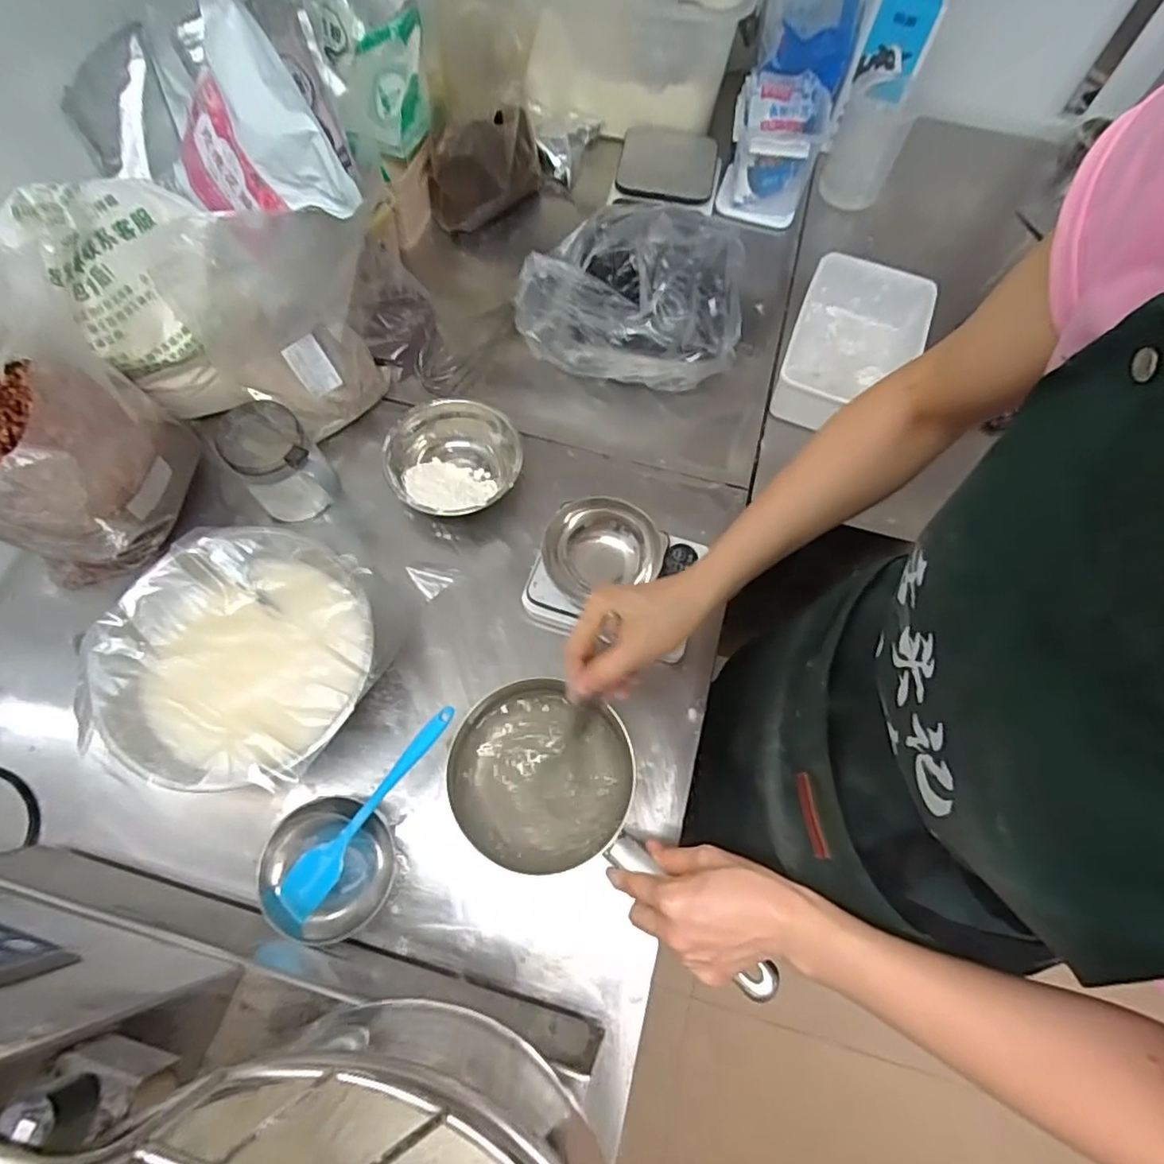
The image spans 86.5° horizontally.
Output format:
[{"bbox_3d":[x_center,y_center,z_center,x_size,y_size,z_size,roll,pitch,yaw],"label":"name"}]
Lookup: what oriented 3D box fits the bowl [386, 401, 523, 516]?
[{"bbox_3d":[-0.143,-0.133,0.699,0.144,0.051,0.142,1,67,-1],"label":"bowl"}]

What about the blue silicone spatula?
[{"bbox_3d":[-0.187,0.189,0.536,0.040,0.038,0.201,33,70,11],"label":"blue silicone spatula"}]

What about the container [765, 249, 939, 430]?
[{"bbox_3d":[0.334,-0.285,0.758,0.145,0.071,0.210,21,68,7],"label":"container"}]

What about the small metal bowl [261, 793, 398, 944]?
[{"bbox_3d":[-0.215,0.247,0.539,0.102,0.062,0.108,1,67,-1],"label":"small metal bowl"}]

